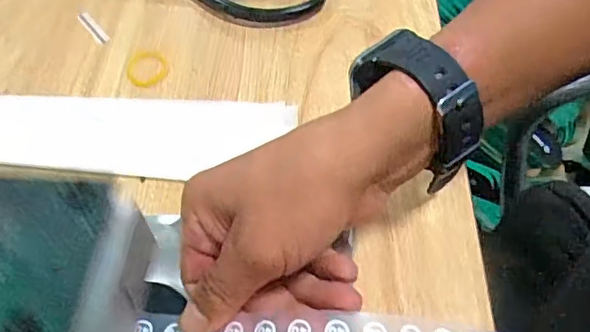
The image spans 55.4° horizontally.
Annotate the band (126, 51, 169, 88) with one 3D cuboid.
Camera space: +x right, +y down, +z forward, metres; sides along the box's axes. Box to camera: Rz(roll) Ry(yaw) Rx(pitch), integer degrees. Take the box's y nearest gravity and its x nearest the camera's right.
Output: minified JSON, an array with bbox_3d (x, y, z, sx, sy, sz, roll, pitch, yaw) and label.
[{"bbox_3d":[-0.099,-0.067,0.377,0.028,0.004,0.036,-13,53,-6],"label":"band"}]

